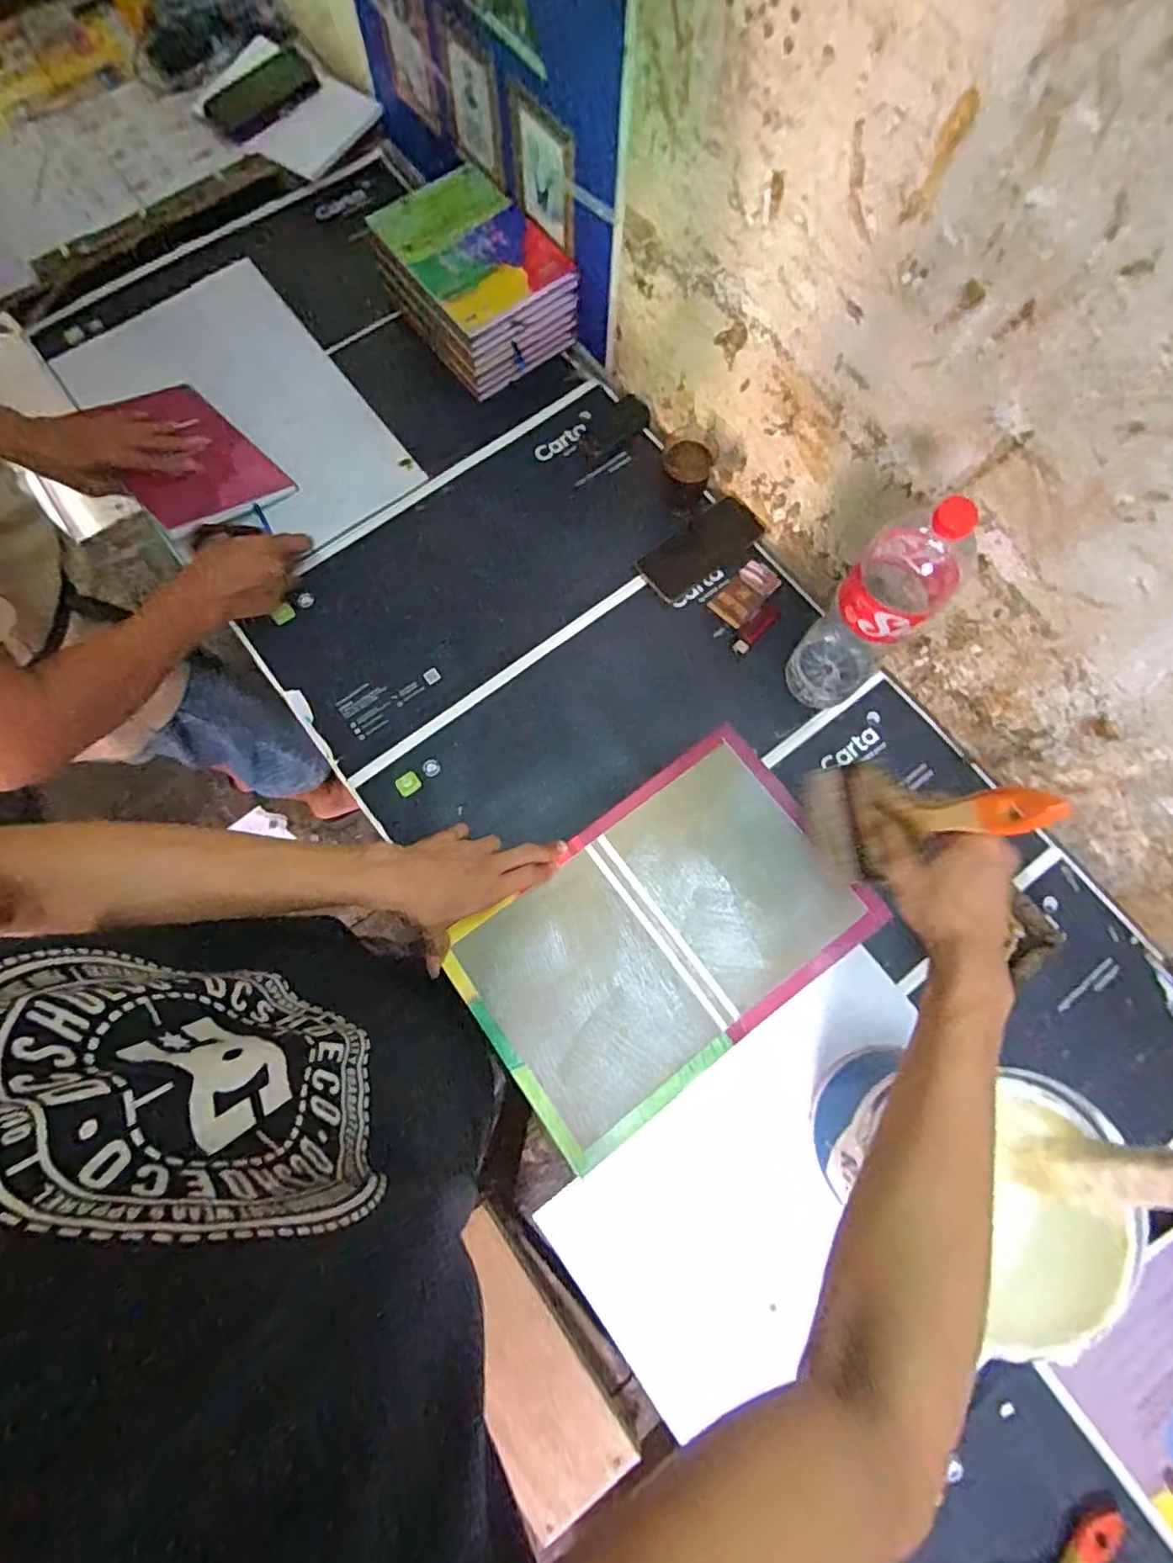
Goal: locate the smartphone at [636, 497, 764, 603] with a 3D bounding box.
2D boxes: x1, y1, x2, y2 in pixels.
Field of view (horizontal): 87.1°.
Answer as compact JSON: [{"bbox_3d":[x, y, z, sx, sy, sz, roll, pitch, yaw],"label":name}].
[{"bbox_3d":[0.154,-0.312,0.828,0.169,0.015,0.078,-36,79,-9],"label":"smartphone"}]

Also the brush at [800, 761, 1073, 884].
[{"bbox_3d":[0.233,0.023,0.456,0.009,0.222,0.093,-11,82,-19],"label":"brush"}]

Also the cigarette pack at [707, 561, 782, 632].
[{"bbox_3d":[0.206,-0.242,0.801,0.055,0.019,0.087,44,79,9],"label":"cigarette pack"}]

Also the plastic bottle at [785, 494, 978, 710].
[{"bbox_3d":[0.294,-0.170,0.631,0.084,0.317,0.099,43,79,9],"label":"plastic bottle"}]

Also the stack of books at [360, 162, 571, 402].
[{"bbox_3d":[-0.165,-0.714,0.874,0.192,0.109,0.271,-35,79,-9],"label":"stack of books"}]

